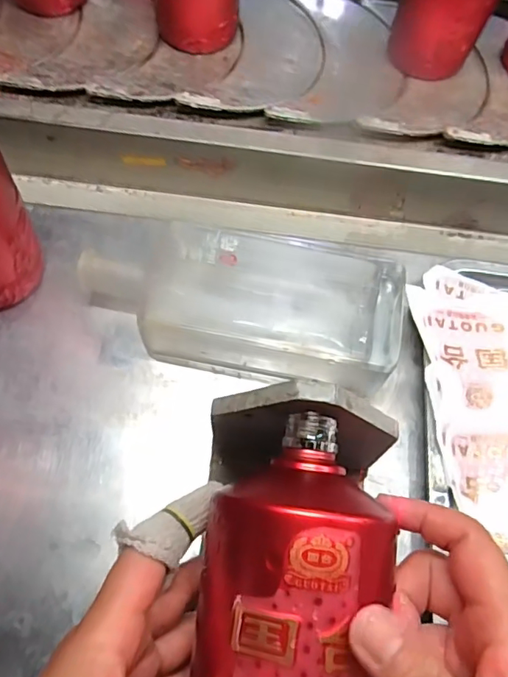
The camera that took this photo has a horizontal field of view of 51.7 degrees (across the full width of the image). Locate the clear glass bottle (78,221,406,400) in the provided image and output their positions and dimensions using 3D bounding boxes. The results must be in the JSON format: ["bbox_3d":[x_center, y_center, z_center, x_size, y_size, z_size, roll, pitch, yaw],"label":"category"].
[{"bbox_3d":[-0.012,-0.024,0.372,0.228,0.046,0.104,11,64,3],"label":"clear glass bottle"}]

